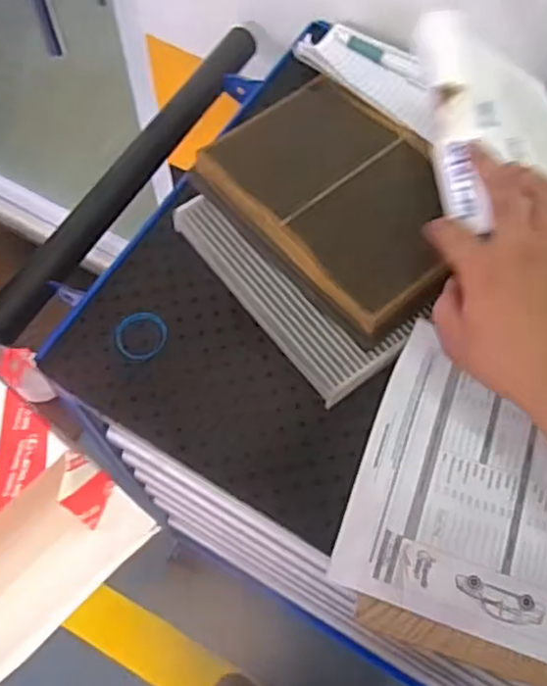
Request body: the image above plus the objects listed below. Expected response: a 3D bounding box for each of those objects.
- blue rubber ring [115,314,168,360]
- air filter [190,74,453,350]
[{"bbox_3d":[-0.109,-0.005,0.553,0.042,0.012,0.040,1,65,-1],"label":"blue rubber ring"},{"bbox_3d":[0.063,-0.120,0.558,0.157,0.028,0.218,-37,71,-17],"label":"air filter"}]

